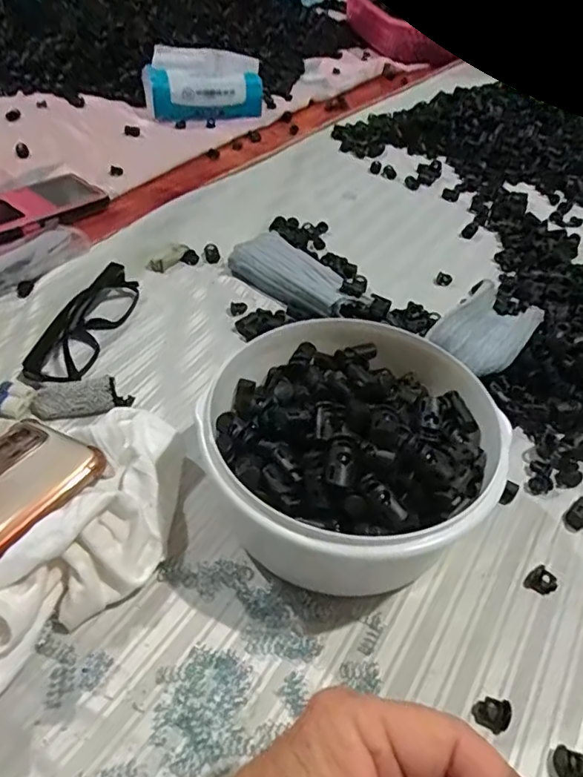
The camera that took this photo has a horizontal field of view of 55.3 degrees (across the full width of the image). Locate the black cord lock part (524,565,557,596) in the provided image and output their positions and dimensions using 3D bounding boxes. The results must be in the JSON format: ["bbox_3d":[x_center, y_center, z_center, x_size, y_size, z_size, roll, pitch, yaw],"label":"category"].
[{"bbox_3d":[0.142,0.109,0.315,0.015,0.006,0.016,2,45,-2],"label":"black cord lock part"}]

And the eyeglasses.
[{"bbox_3d":[-0.159,-0.053,0.437,0.031,0.022,0.132,10,45,6],"label":"eyeglasses"}]

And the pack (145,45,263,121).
[{"bbox_3d":[-0.122,-0.430,0.787,0.154,0.087,0.043,-8,46,-12],"label":"pack"}]

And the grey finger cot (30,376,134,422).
[{"bbox_3d":[-0.145,0.006,0.385,0.063,0.021,0.024,-5,45,-9],"label":"grey finger cot"}]

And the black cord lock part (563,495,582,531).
[{"bbox_3d":[0.181,0.077,0.347,0.023,0.009,0.013,-33,55,-31],"label":"black cord lock part"}]

